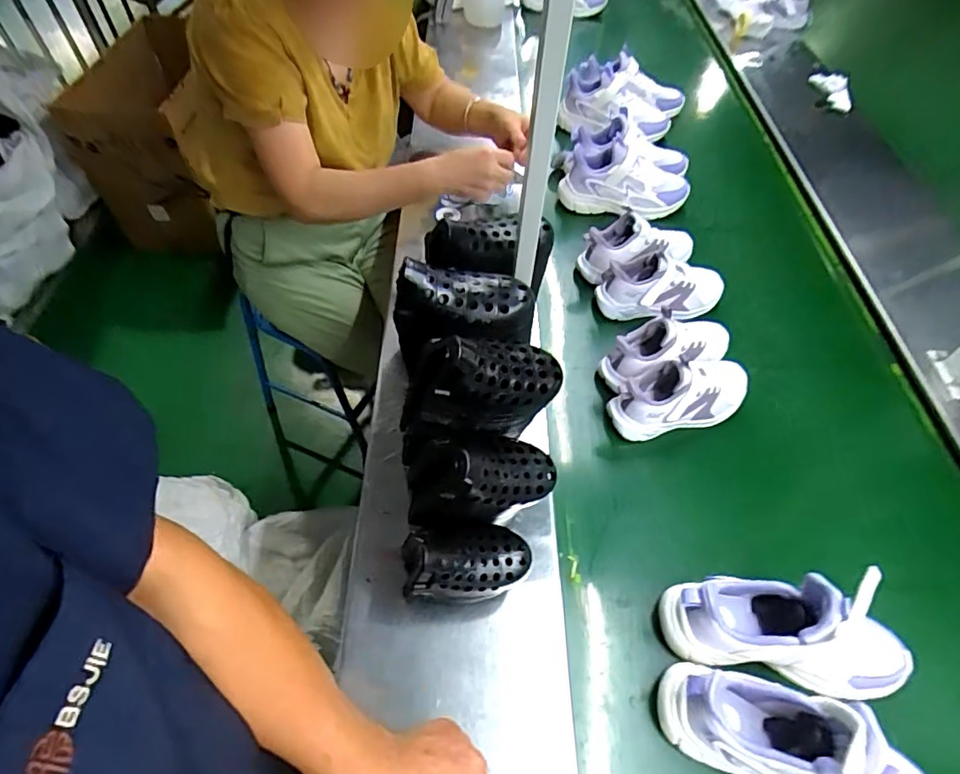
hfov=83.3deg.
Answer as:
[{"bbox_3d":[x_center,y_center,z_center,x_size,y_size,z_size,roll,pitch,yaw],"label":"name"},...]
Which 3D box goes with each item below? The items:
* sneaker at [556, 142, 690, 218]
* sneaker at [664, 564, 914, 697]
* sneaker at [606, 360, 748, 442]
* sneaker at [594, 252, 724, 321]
[{"bbox_3d":[0.275,-0.400,1.025,0.240,0.099,0.092,16,55,8],"label":"sneaker"},{"bbox_3d":[0.321,0.246,0.543,0.242,0.148,0.077,12,55,5],"label":"sneaker"},{"bbox_3d":[0.290,0.003,0.755,0.208,0.099,0.083,-13,56,-12],"label":"sneaker"},{"bbox_3d":[0.298,-0.164,0.862,0.202,0.092,0.079,-6,55,-7],"label":"sneaker"}]

